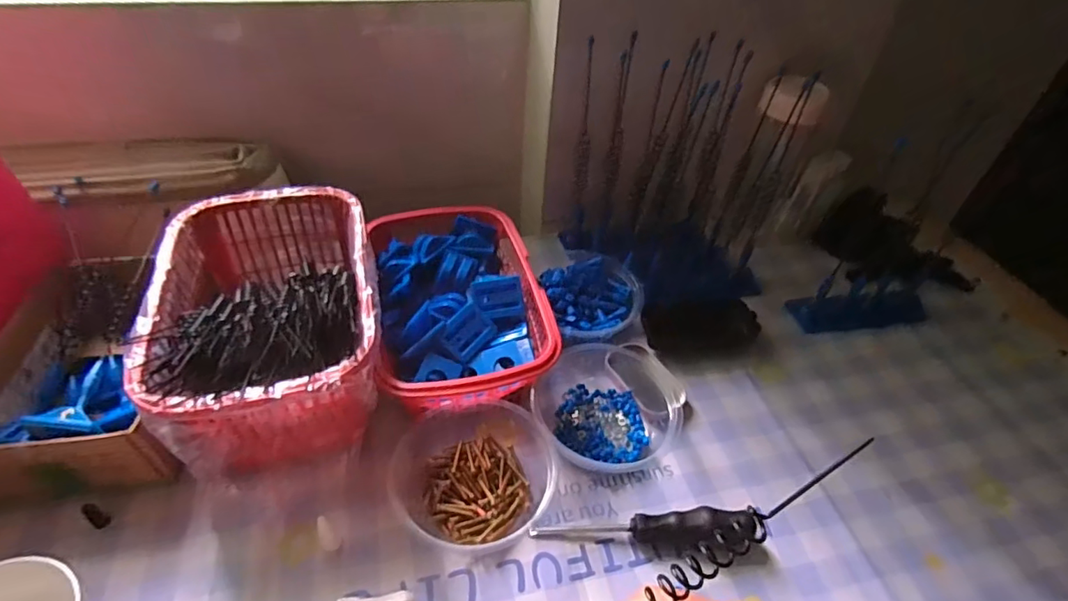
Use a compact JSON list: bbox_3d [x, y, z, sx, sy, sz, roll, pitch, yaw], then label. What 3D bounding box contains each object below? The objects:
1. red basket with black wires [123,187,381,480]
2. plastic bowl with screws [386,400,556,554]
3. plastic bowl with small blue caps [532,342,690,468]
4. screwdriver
[{"bbox_3d":[-0.206,0.019,0.445,0.153,0.113,0.224,-11,47,-14],"label":"red basket with black wires"},{"bbox_3d":[-0.046,0.127,0.403,0.118,0.042,0.109,-6,46,-10],"label":"plastic bowl with screws"},{"bbox_3d":[0.061,0.075,0.457,0.133,0.042,0.128,-5,46,-8],"label":"plastic bowl with small blue caps"},{"bbox_3d":[0.077,0.161,0.383,0.151,0.028,0.023,2,46,-1],"label":"screwdriver"}]

